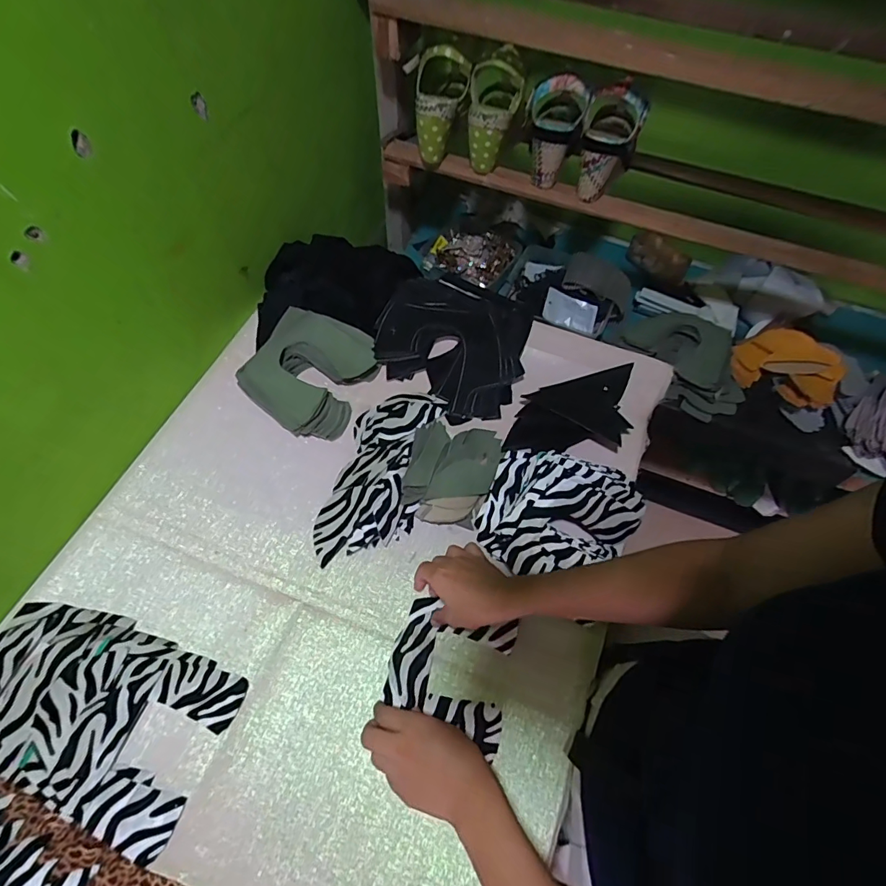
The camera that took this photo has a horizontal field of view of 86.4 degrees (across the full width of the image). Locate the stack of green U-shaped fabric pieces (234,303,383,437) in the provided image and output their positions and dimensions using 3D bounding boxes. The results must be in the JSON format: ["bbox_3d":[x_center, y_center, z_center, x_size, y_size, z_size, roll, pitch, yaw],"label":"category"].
[{"bbox_3d":[-0.186,-0.096,0.647,0.153,0.060,0.159,20,60,7],"label":"stack of green U-shaped fabric pieces"}]

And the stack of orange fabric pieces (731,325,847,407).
[{"bbox_3d":[0.615,-0.135,0.842,0.146,0.053,0.173,-38,69,-23],"label":"stack of orange fabric pieces"}]

